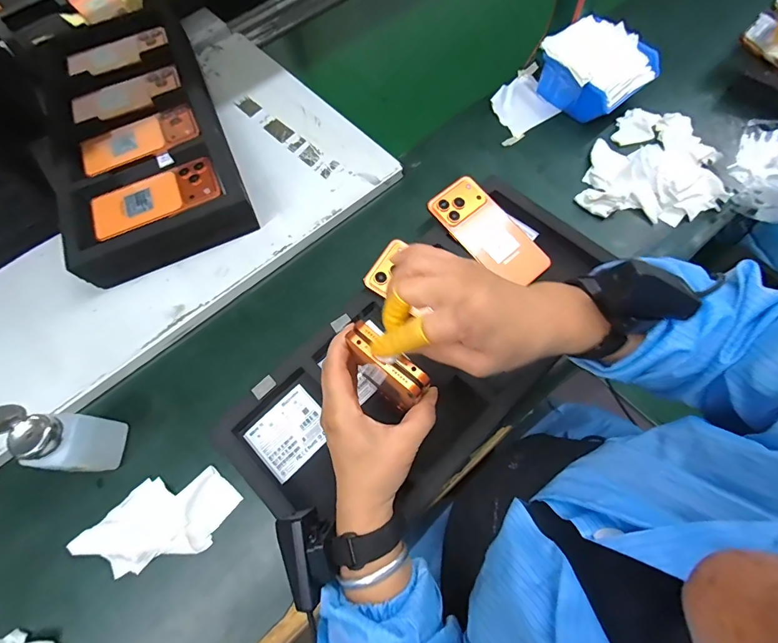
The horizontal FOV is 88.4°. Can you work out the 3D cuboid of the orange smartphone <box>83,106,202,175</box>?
[{"bbox_3d":[-0.352,-0.259,0.564,0.161,0.011,0.080,-23,67,-7],"label":"orange smartphone"}]

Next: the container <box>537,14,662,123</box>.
[{"bbox_3d":[0.309,-0.380,0.603,0.127,0.073,0.146,-41,74,-13],"label":"container"}]

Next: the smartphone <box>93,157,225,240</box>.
[{"bbox_3d":[-0.300,-0.160,0.514,0.160,0.011,0.088,-21,67,-6],"label":"smartphone"}]

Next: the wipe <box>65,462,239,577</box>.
[{"bbox_3d":[-0.246,0.211,0.422,0.165,0.015,0.081,-16,70,-4],"label":"wipe"}]

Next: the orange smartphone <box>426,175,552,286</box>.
[{"bbox_3d":[0.128,-0.114,0.515,0.079,0.015,0.161,-36,82,-14],"label":"orange smartphone"}]

